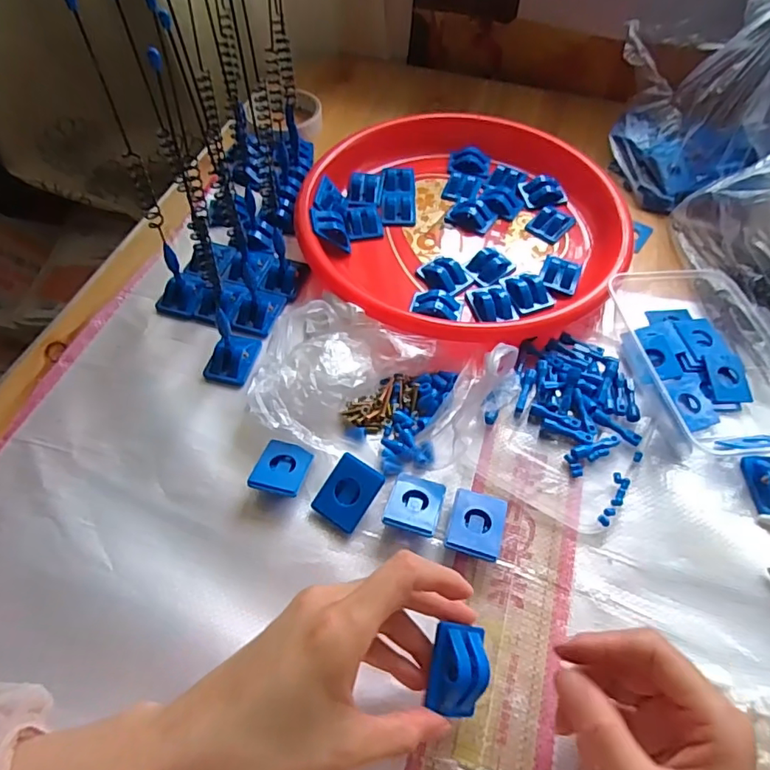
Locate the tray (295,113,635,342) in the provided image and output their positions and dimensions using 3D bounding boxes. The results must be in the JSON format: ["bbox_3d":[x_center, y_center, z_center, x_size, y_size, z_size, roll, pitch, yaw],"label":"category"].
[{"bbox_3d":[0.072,-0.160,0.503,0.285,0.036,0.285,1,56,-1],"label":"tray"}]

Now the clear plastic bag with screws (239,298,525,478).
[{"bbox_3d":[-0.003,-0.005,0.388,0.189,0.056,0.122,16,57,9],"label":"clear plastic bag with screws"}]

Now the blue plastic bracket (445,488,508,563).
[{"bbox_3d":[0.059,0.093,0.349,0.034,0.016,0.042,14,57,8],"label":"blue plastic bracket"}]

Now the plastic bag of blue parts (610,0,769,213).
[{"bbox_3d":[0.302,-0.272,0.511,0.173,0.156,0.135,23,58,14],"label":"plastic bag of blue parts"}]

